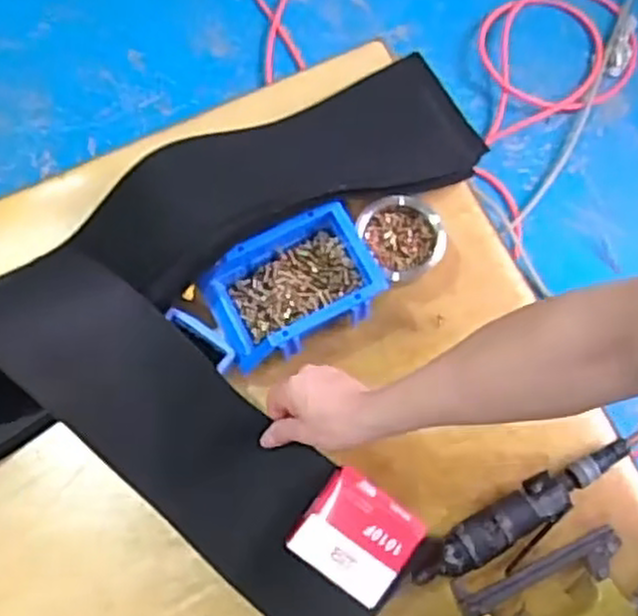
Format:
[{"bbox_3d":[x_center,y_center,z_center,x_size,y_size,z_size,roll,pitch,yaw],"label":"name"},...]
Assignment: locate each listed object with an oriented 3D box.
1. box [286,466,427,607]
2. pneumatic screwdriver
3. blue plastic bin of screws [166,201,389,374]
[{"bbox_3d":[0.038,0.221,0.749,0.104,0.023,0.096,35,76,10],"label":"box"},{"bbox_3d":[0.220,0.218,0.813,0.272,0.041,0.060,-31,75,-9],"label":"pneumatic screwdriver"},{"bbox_3d":[-0.038,-0.015,0.879,0.210,0.071,0.130,-29,75,-8],"label":"blue plastic bin of screws"}]

